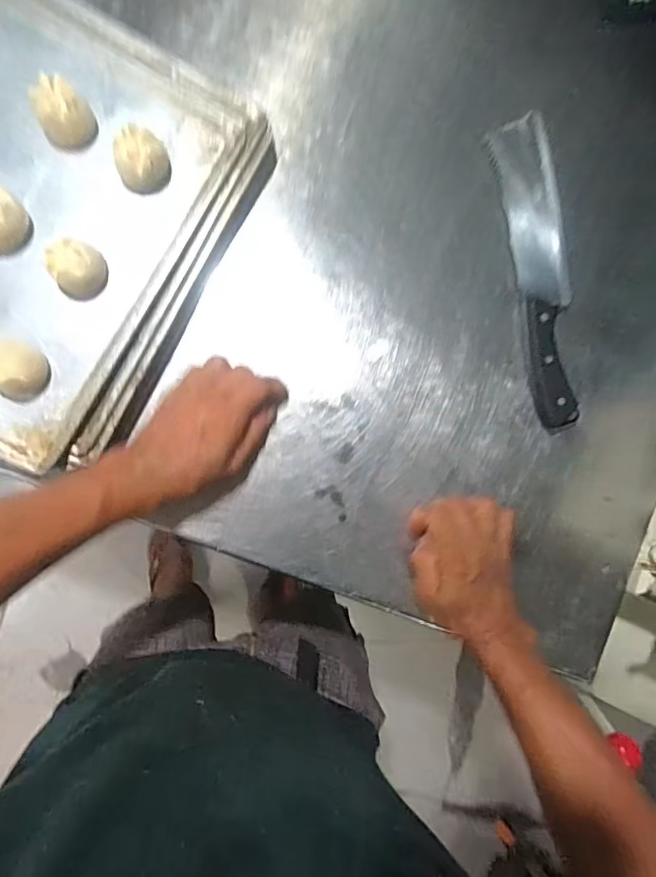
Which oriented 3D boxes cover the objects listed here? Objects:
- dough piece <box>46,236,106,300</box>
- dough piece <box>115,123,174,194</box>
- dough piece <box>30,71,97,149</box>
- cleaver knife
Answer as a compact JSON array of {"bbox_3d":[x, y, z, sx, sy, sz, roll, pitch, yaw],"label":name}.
[{"bbox_3d":[-0.195,-0.133,0.399,0.034,0.033,0.039,45,85,-6],"label":"dough piece"},{"bbox_3d":[-0.147,-0.222,0.405,0.039,0.030,0.038,0,90,-8],"label":"dough piece"},{"bbox_3d":[-0.206,-0.253,0.397,0.037,0.036,0.034,0,90,-8],"label":"dough piece"},{"bbox_3d":[0.209,-0.161,0.491,0.059,0.026,0.295,-9,91,-6],"label":"cleaver knife"}]

